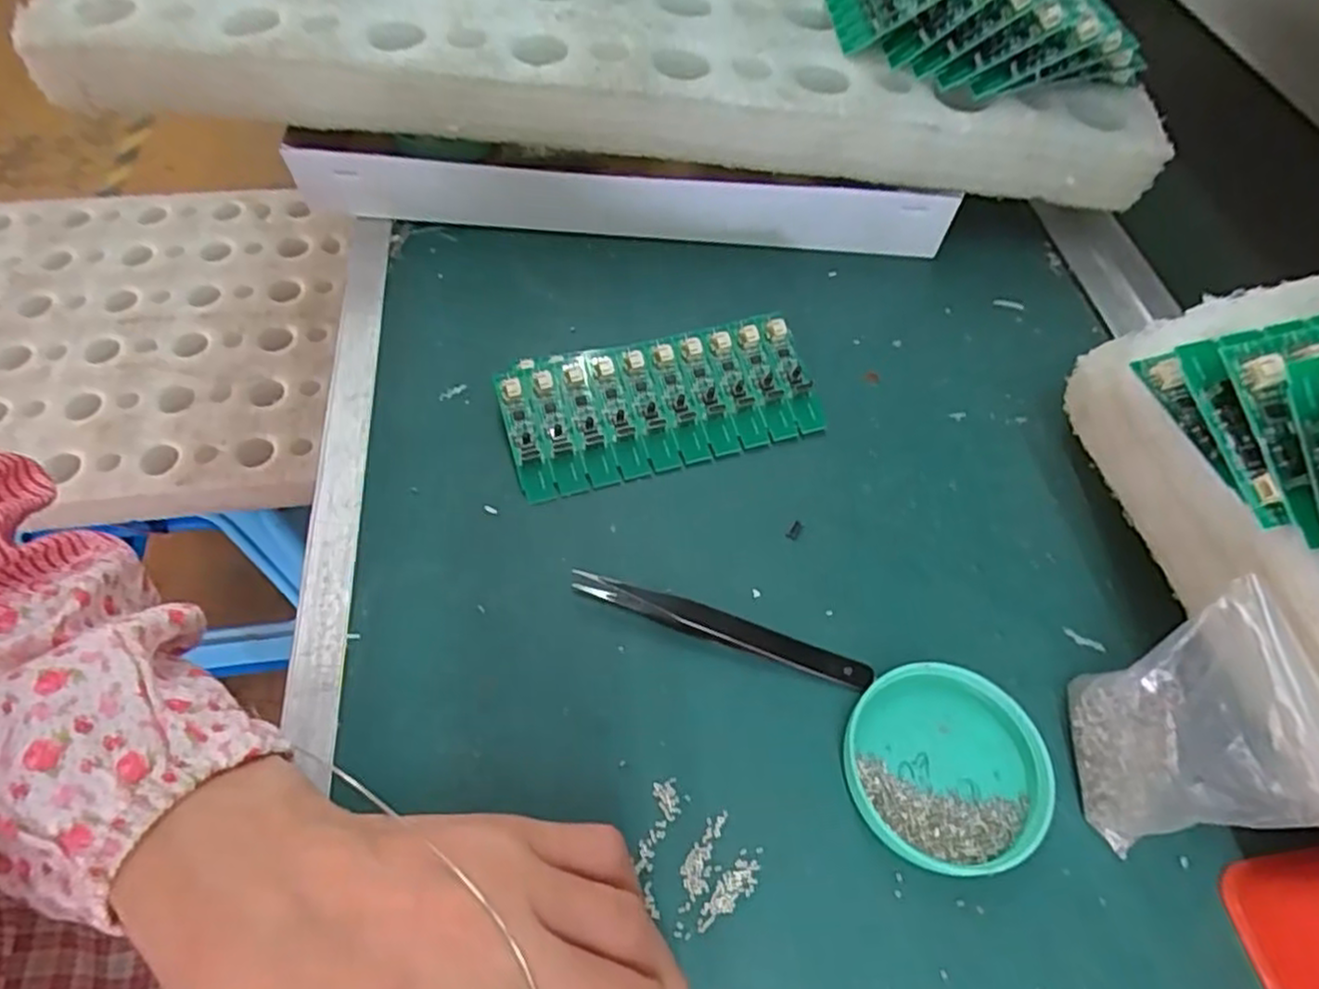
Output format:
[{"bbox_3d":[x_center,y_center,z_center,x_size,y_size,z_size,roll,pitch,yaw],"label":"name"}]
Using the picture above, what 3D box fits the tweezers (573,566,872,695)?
[{"bbox_3d":[0.023,0.050,0.270,0.116,0.010,0.011,16,58,8],"label":"tweezers"}]

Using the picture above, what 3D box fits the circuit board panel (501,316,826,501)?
[{"bbox_3d":[0.000,-0.042,0.323,0.136,0.007,0.067,-12,76,-10],"label":"circuit board panel"}]

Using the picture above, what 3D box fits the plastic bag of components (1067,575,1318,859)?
[{"bbox_3d":[0.161,0.073,0.223,0.028,0.078,0.062,0,57,-3],"label":"plastic bag of components"}]

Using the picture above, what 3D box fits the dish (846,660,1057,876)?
[{"bbox_3d":[0.097,0.092,0.244,0.063,0.016,0.064,1,57,-2],"label":"dish"}]

